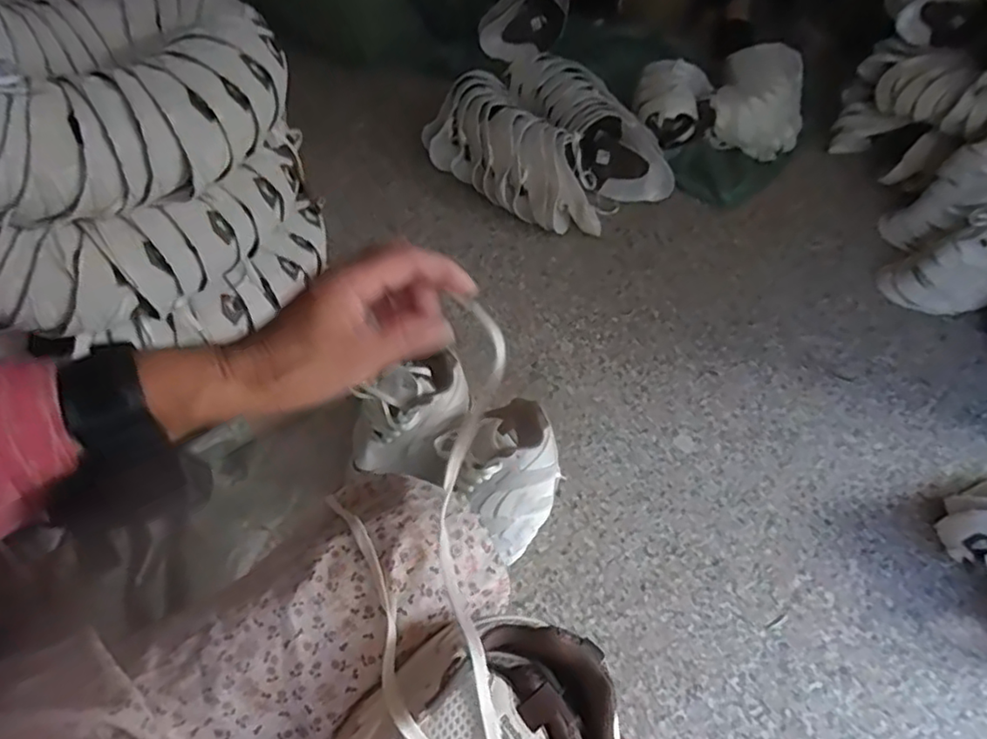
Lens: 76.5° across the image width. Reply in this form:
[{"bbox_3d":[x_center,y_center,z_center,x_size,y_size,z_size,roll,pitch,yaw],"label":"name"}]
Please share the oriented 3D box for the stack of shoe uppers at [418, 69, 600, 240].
[{"bbox_3d":[0.049,-0.432,1.270,0.212,0.133,0.426,-32,63,-25],"label":"stack of shoe uppers"}]

